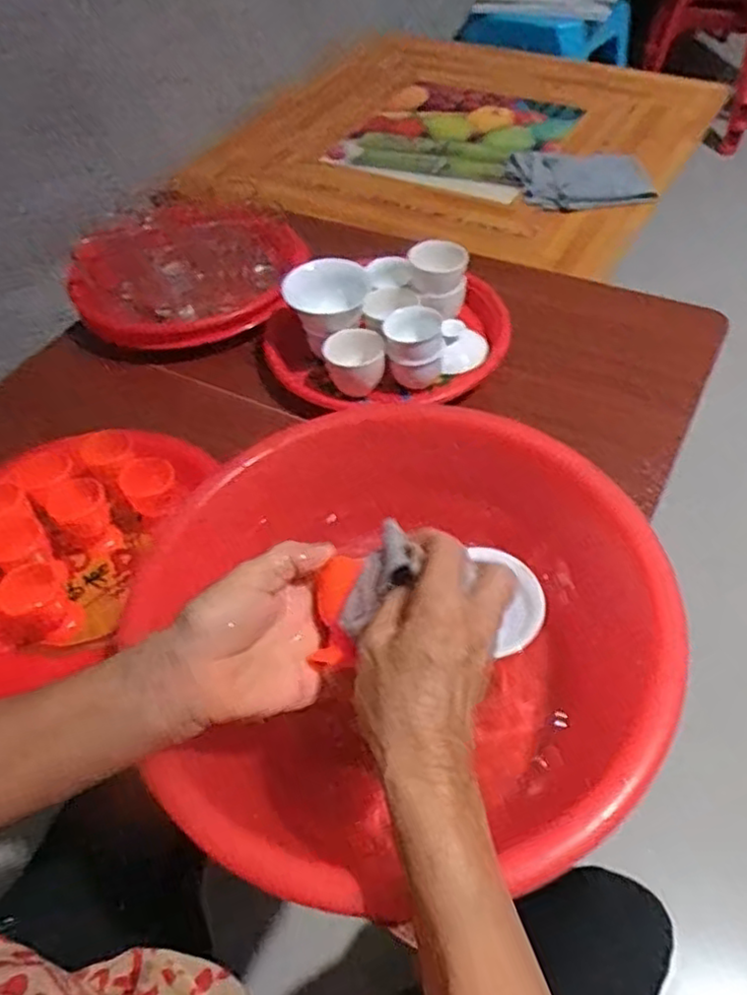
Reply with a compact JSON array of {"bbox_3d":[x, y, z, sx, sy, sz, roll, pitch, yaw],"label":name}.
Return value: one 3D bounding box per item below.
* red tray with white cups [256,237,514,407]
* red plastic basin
[{"bbox_3d":[0.013,-0.176,0.686,0.234,0.079,0.188,3,52,8],"label":"red tray with white cups"},{"bbox_3d":[0.012,0.090,0.441,0.286,0.097,0.312,-3,51,4],"label":"red plastic basin"}]

